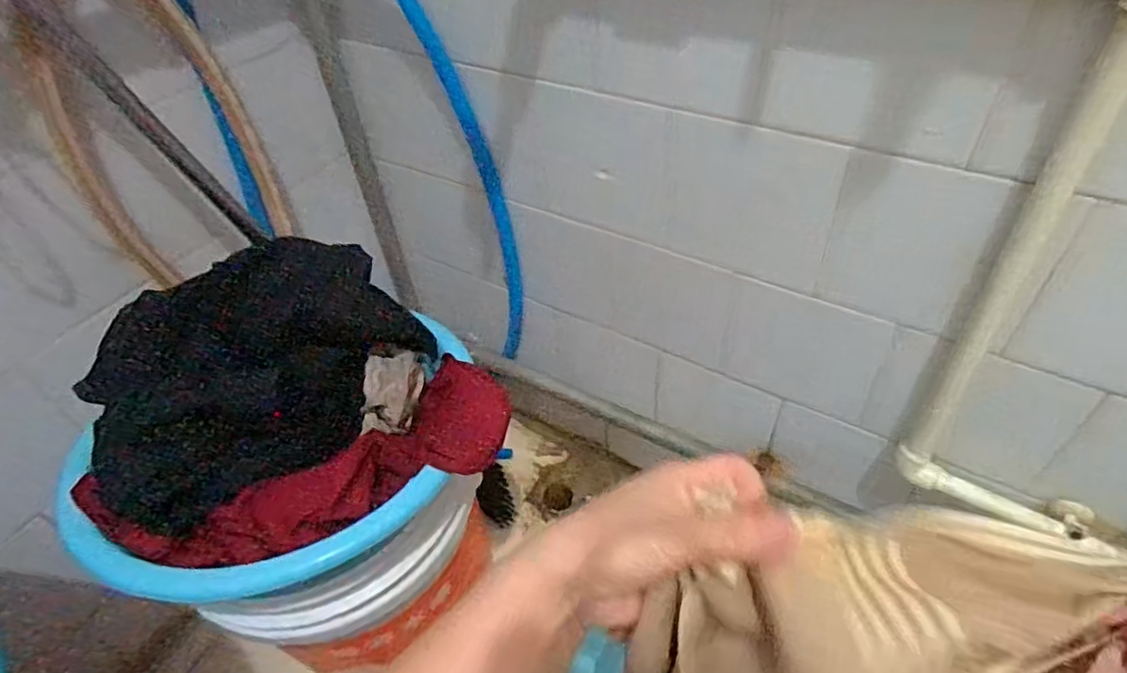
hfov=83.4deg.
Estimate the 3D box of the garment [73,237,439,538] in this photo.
[{"bbox_3d":[-0.274,0.036,0.562,0.270,0.160,0.139,-34,52,-23],"label":"garment"}]

